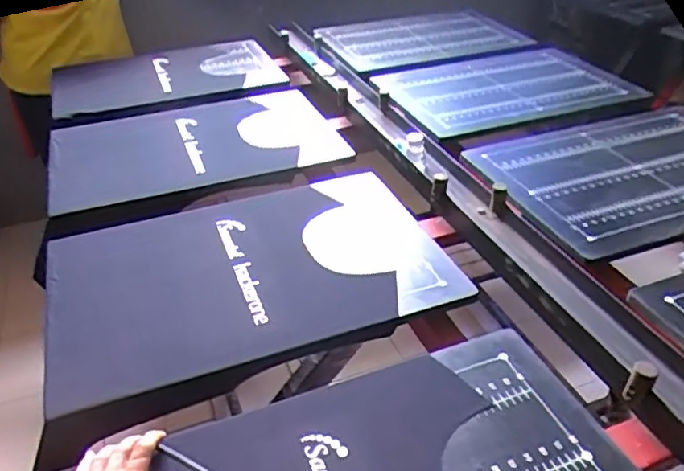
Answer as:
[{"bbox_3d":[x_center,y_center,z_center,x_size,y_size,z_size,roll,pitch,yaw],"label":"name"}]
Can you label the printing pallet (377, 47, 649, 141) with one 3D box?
[{"bbox_3d":[0.383,-0.391,1.509,0.603,0.020,0.432,-15,37,-18],"label":"printing pallet"}]

